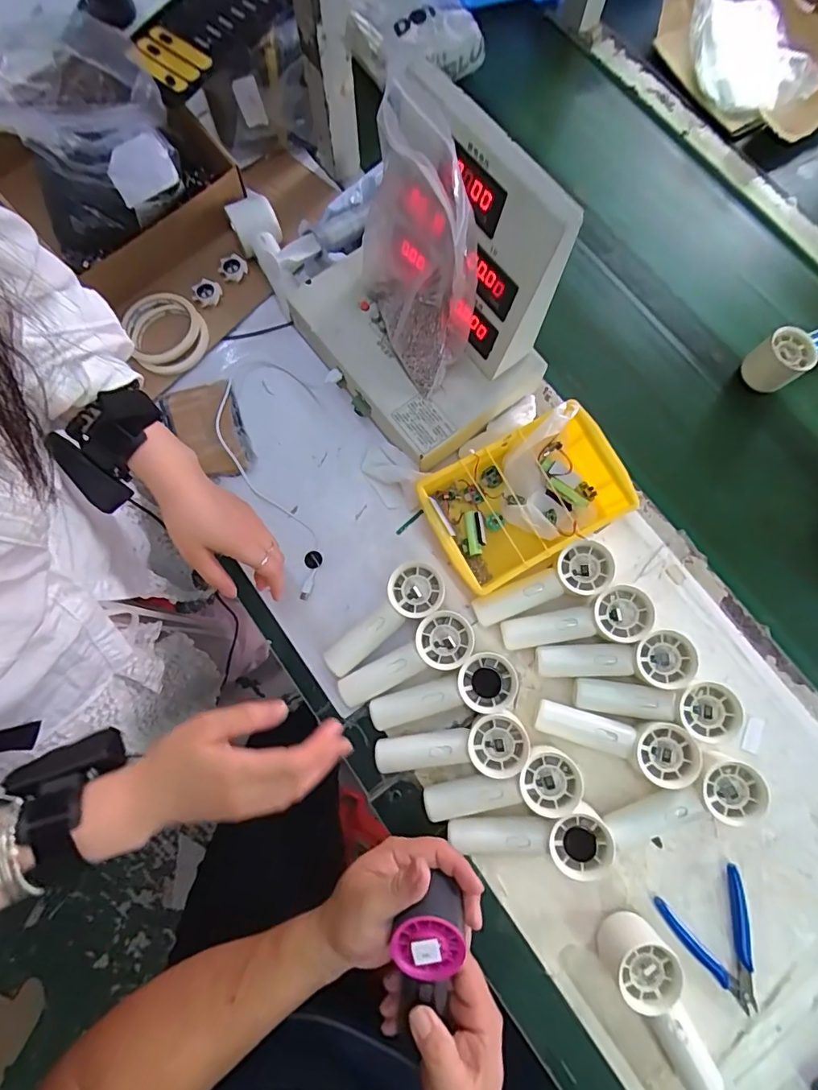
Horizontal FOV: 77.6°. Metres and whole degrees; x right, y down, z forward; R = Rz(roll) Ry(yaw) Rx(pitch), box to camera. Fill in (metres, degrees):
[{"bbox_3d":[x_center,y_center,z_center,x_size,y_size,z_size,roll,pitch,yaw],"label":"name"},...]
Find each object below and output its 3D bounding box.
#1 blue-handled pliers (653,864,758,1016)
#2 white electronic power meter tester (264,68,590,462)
[{"bbox_3d":[0.304,0.385,0.487,0.087,0.015,0.119,-23,78,-6],"label":"blue-handled pliers"},{"bbox_3d":[-0.002,-0.259,0.507,0.177,0.251,0.277,-40,81,-9],"label":"white electronic power meter tester"}]

